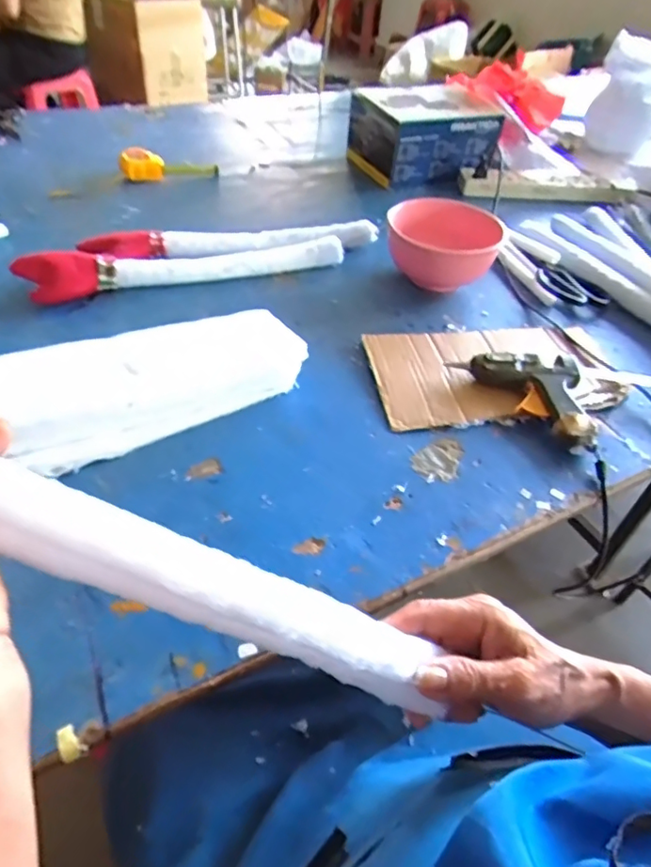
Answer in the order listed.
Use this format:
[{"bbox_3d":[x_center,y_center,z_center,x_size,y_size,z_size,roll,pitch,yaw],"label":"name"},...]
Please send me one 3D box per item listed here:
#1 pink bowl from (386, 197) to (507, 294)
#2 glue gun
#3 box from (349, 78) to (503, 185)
[{"bbox_3d":[0.146,-0.252,0.727,0.145,0.075,0.138,3,44,-2],"label":"pink bowl"},{"bbox_3d":[0.215,-0.049,0.557,0.078,0.033,0.158,-28,53,-29],"label":"glue gun"},{"bbox_3d":[0.179,-0.545,0.989,0.224,0.124,0.194,-12,47,-16],"label":"box"}]

